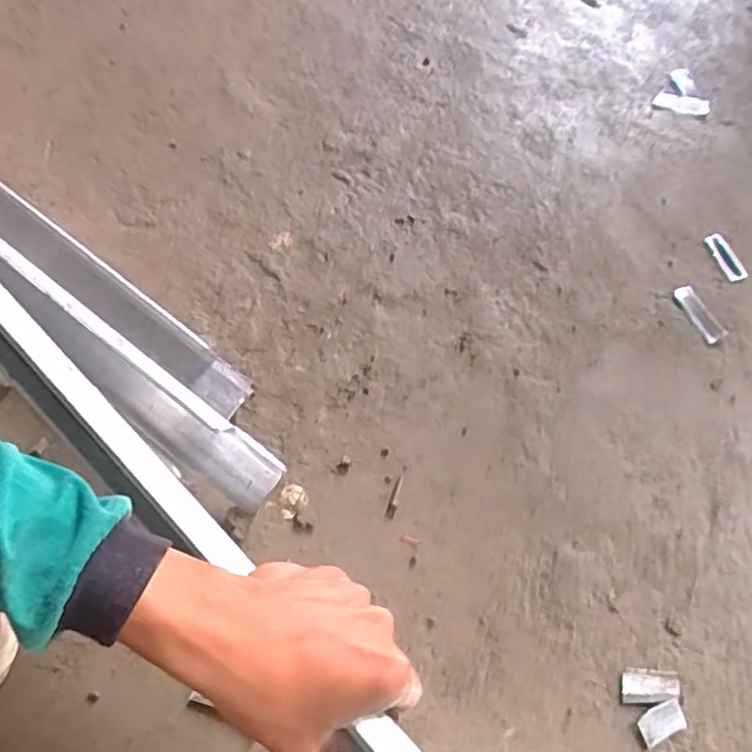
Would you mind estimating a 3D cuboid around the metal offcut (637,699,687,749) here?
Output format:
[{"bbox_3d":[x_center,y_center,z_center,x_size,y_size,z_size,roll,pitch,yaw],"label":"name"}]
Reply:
[{"bbox_3d":[0.185,0.225,0.417,0.030,0.006,0.018,-22,67,-13],"label":"metal offcut"}]

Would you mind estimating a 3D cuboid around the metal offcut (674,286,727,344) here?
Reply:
[{"bbox_3d":[0.285,-0.056,0.565,0.018,0.007,0.055,-26,68,-15],"label":"metal offcut"}]

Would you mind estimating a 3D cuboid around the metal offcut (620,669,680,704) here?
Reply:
[{"bbox_3d":[0.183,0.206,0.427,0.037,0.006,0.020,1,64,-3],"label":"metal offcut"}]

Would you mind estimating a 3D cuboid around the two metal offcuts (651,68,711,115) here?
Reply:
[{"bbox_3d":[0.303,-0.273,0.627,0.049,0.009,0.054,32,67,12],"label":"two metal offcuts"}]

